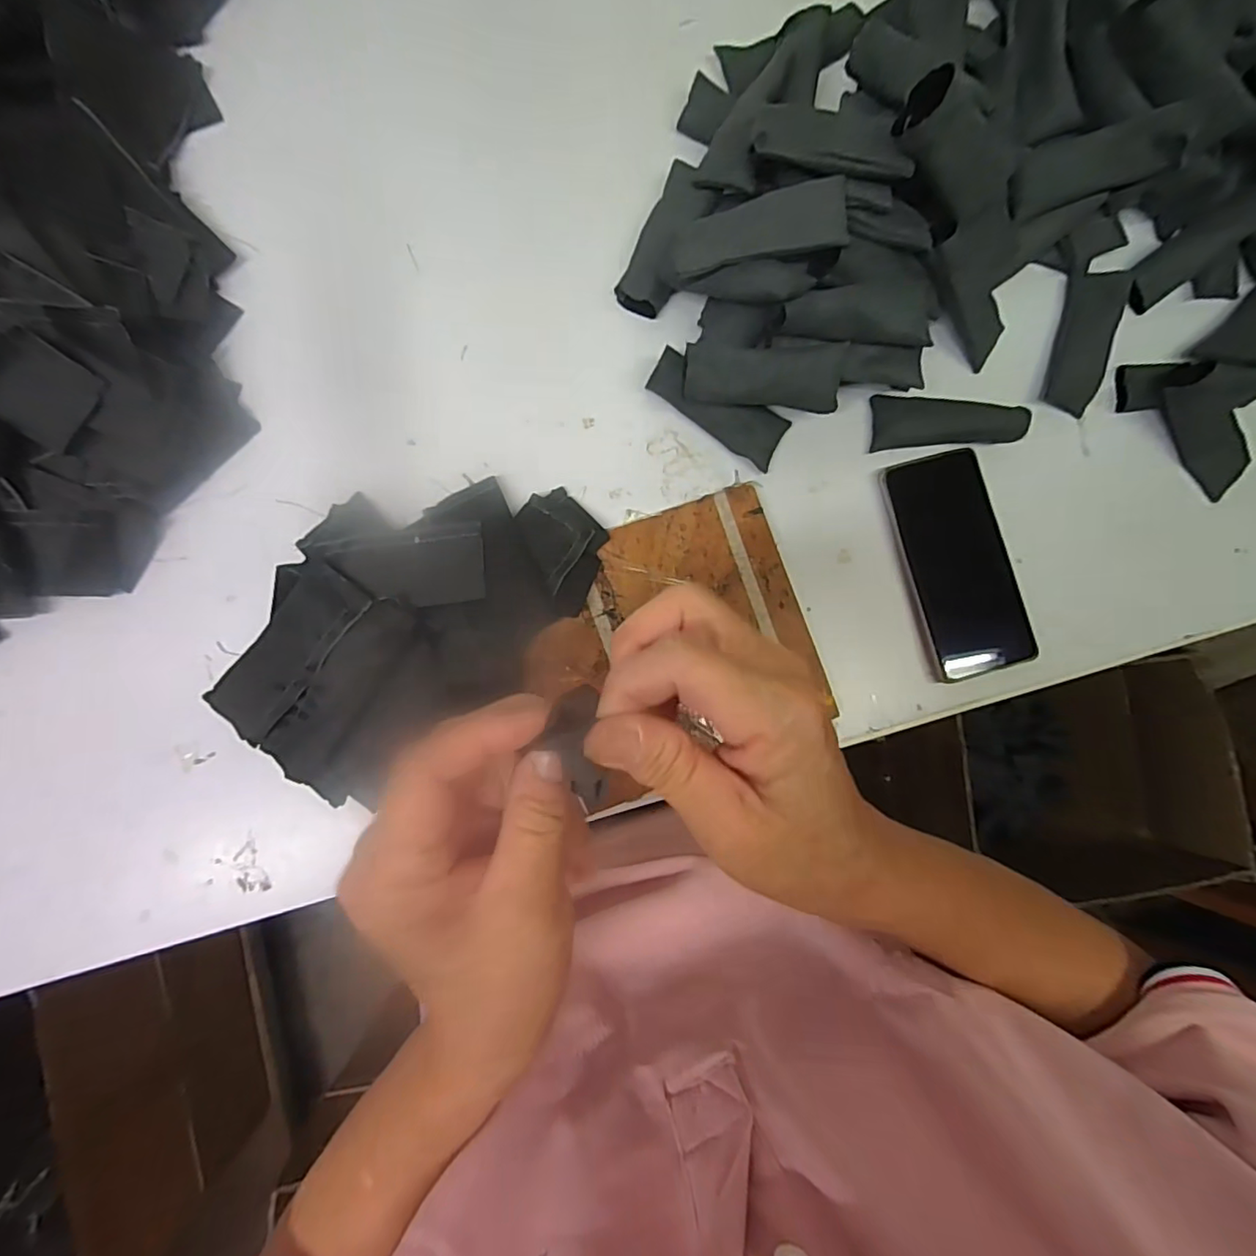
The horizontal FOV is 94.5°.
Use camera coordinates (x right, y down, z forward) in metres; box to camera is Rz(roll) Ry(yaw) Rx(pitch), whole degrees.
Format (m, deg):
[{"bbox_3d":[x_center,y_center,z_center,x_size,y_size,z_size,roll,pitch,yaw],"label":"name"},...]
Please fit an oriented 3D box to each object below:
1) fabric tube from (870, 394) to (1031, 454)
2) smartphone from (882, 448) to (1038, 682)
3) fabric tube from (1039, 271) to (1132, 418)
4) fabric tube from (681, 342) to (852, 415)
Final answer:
[{"bbox_3d":[0.227,-0.151,0.413,0.099,0.024,0.040,-2,86,-3],"label":"fabric tube"},{"bbox_3d":[0.238,-0.046,0.418,0.076,0.015,0.158,-16,87,-4],"label":"smartphone"},{"bbox_3d":[0.342,-0.214,0.429,0.036,0.022,0.106,17,85,-2],"label":"fabric tube"},{"bbox_3d":[0.092,-0.170,0.388,0.105,0.023,0.038,4,86,-3],"label":"fabric tube"}]

